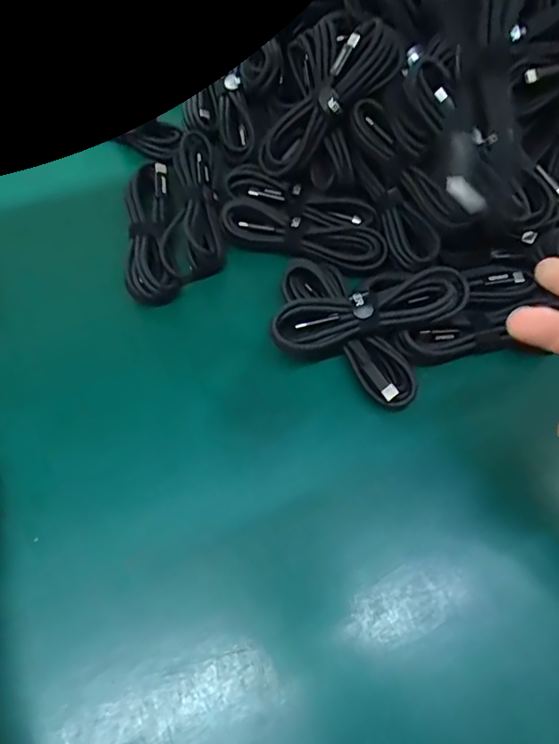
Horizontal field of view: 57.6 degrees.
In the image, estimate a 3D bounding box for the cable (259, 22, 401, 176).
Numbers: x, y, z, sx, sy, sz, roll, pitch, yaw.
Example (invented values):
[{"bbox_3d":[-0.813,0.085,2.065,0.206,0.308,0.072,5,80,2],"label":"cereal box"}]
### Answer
[{"bbox_3d":[0.031,-0.178,0.339,0.111,0.023,0.028,-38,62,25],"label":"cable"}]

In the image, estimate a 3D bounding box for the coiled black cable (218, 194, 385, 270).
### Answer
[{"bbox_3d":[0.019,-0.103,0.354,0.110,0.016,0.051,13,63,5],"label":"coiled black cable"}]

